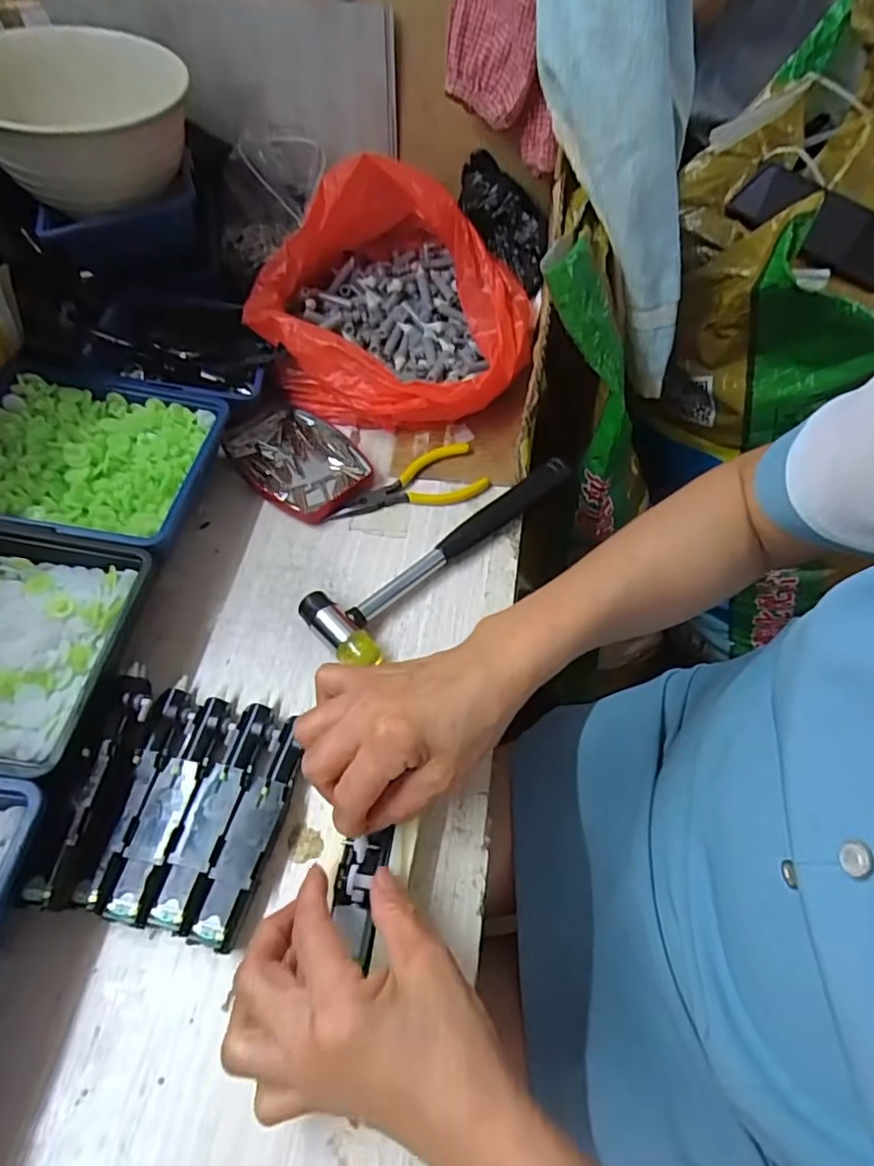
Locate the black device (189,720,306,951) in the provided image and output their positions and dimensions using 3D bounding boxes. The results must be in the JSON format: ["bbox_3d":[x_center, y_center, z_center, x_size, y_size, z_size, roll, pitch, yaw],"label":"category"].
[{"bbox_3d":[-0.097,0.132,0.326,0.024,0.020,0.114,11,56,8],"label":"black device"}]

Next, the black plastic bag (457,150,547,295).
[{"bbox_3d":[0.070,-0.335,0.555,0.056,0.046,0.134,-32,89,-19],"label":"black plastic bag"}]

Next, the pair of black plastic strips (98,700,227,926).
[{"bbox_3d":[-0.145,0.122,0.335,0.026,0.019,0.118,10,56,7],"label":"pair of black plastic strips"}]

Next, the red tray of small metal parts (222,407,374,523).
[{"bbox_3d":[-0.111,-0.099,0.486,0.082,0.013,0.125,-36,63,-22],"label":"red tray of small metal parts"}]

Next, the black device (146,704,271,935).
[{"bbox_3d":[-0.120,0.125,0.333,0.026,0.019,0.118,10,56,7],"label":"black device"}]

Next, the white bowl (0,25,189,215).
[{"bbox_3d":[-0.264,-0.354,0.460,0.144,0.072,0.141,0,56,0],"label":"white bowl"}]

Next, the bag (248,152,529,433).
[{"bbox_3d":[-0.036,-0.247,0.512,0.232,0.129,0.214,11,57,8],"label":"bag"}]

